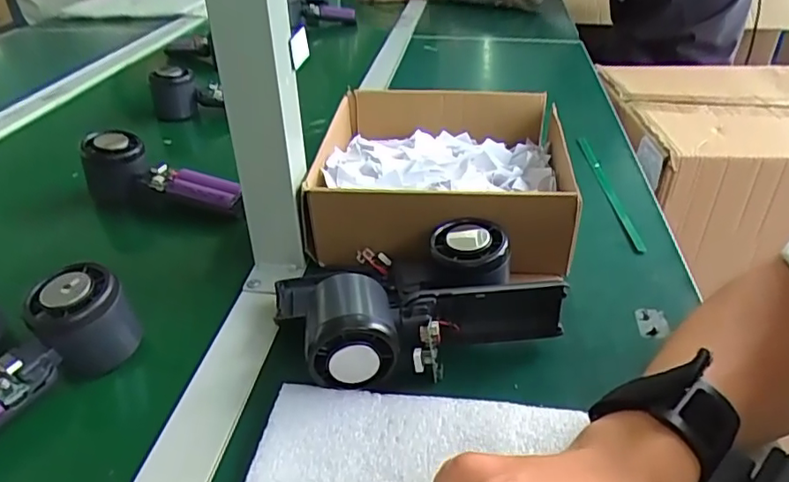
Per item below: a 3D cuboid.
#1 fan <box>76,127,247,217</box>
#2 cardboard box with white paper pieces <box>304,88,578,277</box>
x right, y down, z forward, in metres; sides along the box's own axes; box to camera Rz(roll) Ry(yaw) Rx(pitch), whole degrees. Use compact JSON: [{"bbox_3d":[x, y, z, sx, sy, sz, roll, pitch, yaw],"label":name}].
[{"bbox_3d":[-0.214,-0.064,0.536,0.162,0.052,0.046,10,35,17],"label":"fan"},{"bbox_3d":[0.044,-0.065,0.522,0.205,0.078,0.259,1,33,4],"label":"cardboard box with white paper pieces"}]

